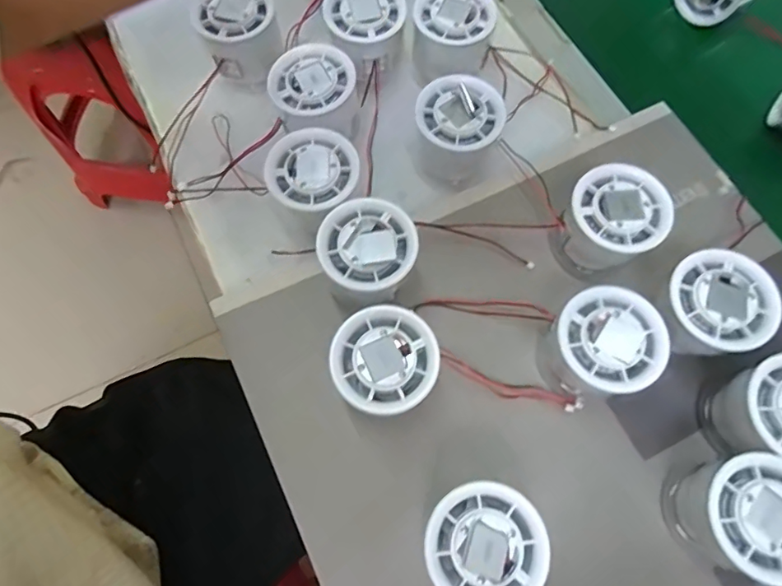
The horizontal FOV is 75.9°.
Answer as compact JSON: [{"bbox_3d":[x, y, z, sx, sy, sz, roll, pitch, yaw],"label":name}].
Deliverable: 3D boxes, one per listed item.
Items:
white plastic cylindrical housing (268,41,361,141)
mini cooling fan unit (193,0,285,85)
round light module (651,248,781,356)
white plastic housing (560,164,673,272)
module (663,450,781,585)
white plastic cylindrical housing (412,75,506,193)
[{"bbox_3d":[-0.051,-0.131,0.347,0.056,0.050,0.054,0,71,-1],"label":"white plastic cylindrical housing"},{"bbox_3d":[-0.109,-0.187,0.363,0.053,0.045,0.044,-18,72,-7],"label":"mini cooling fan unit"},{"bbox_3d":[0.186,0.010,0.299,0.056,0.051,0.057,0,71,-1],"label":"round light module"},{"bbox_3d":[0.136,-0.042,0.318,0.057,0.051,0.055,0,71,-1],"label":"white plastic housing"},{"bbox_3d":[0.182,0.116,0.263,0.057,0.054,0.056,0,71,-1],"label":"module"},{"bbox_3d":[0.045,-0.108,0.342,0.055,0.064,0.053,0,71,-1],"label":"white plastic cylindrical housing"}]

